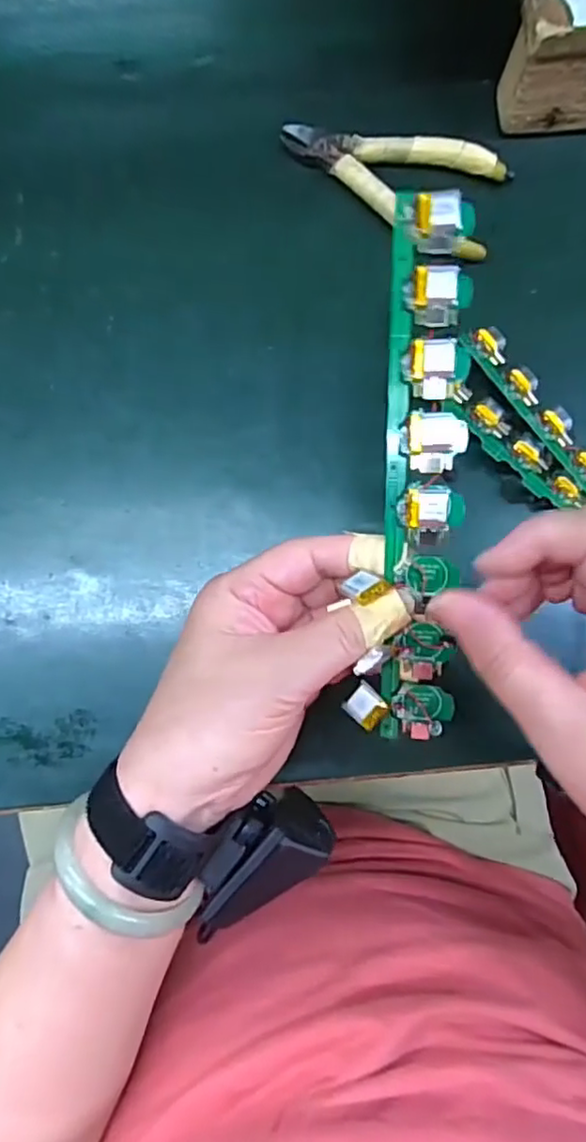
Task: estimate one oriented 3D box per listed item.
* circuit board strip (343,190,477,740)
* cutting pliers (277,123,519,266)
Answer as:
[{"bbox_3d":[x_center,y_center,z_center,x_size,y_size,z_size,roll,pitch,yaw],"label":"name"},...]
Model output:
[{"bbox_3d":[0.048,-0.036,0.244,0.039,0.023,0.215,2,98,-2],"label":"circuit board strip"},{"bbox_3d":[0.057,-0.222,0.339,0.127,0.013,0.061,29,87,0],"label":"cutting pliers"}]

